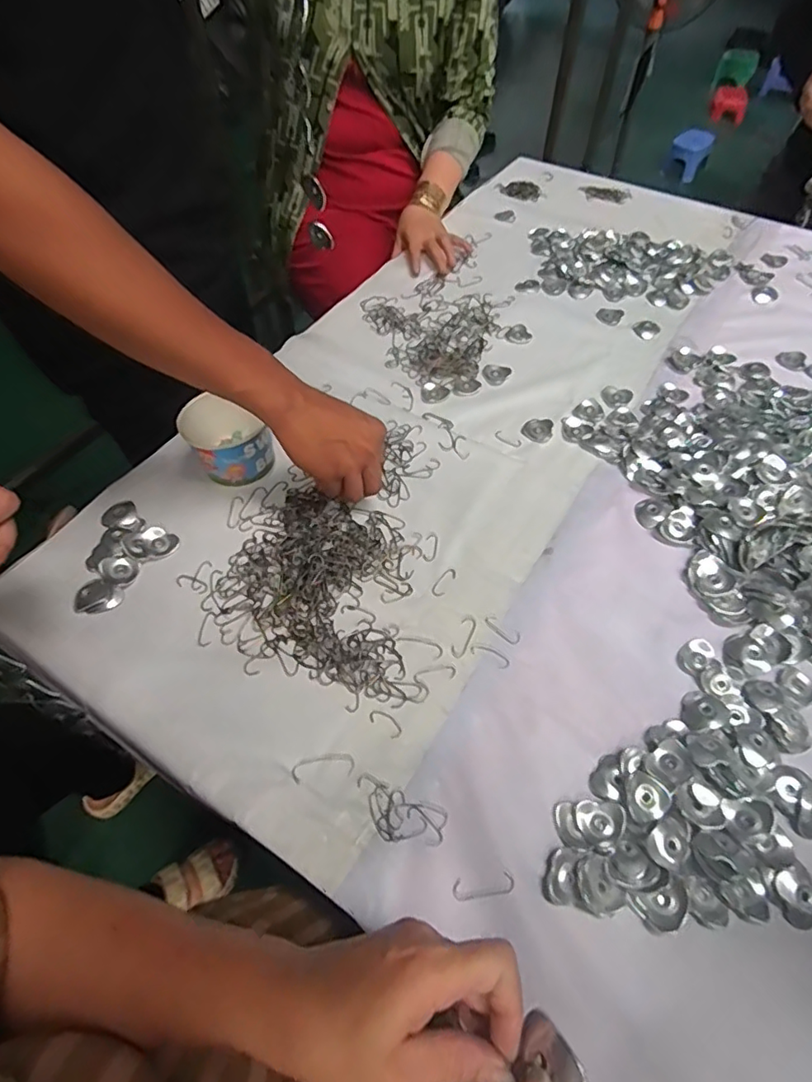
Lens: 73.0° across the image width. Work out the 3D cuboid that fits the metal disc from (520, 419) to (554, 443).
[{"bbox_3d":[0.159,-0.135,0.666,0.037,0.004,0.040,-1,55,1],"label":"metal disc"}]

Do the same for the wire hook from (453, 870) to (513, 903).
[{"bbox_3d":[0.056,0.252,0.399,0.044,0.006,0.015,-7,55,-3],"label":"wire hook"}]

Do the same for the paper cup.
[{"bbox_3d":[-0.196,-0.110,0.613,0.079,0.072,0.083,-1,55,1],"label":"paper cup"}]

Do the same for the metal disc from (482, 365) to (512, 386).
[{"bbox_3d":[0.119,-0.220,0.724,0.037,0.004,0.038,-1,55,1],"label":"metal disc"}]

